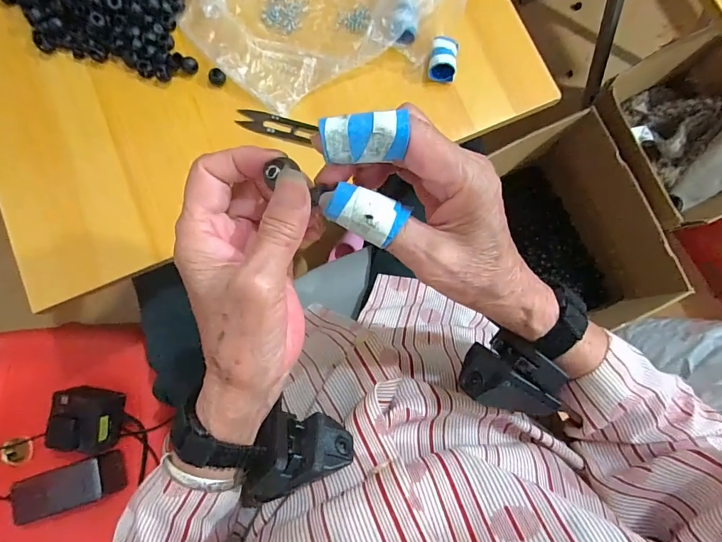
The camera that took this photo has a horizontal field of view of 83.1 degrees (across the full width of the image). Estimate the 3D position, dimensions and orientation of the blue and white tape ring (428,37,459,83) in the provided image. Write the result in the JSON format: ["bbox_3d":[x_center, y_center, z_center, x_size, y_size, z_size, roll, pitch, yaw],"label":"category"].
[{"bbox_3d":[0.088,-0.226,0.434,0.028,0.022,0.039,7,81,1],"label":"blue and white tape ring"}]

